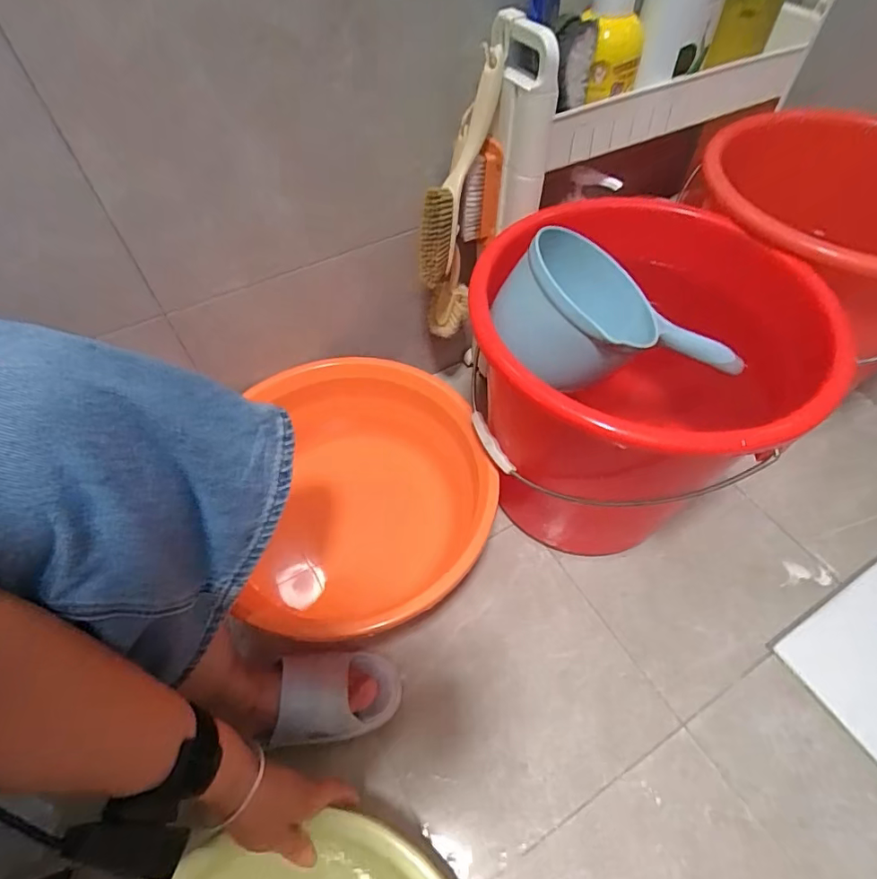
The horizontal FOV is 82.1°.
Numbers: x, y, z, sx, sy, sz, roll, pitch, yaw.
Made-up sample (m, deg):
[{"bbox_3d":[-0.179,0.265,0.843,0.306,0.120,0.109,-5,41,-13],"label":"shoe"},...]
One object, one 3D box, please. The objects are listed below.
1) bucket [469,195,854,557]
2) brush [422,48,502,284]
[{"bbox_3d":[0.204,-0.044,0.605,0.324,0.382,0.331,-1,55,1],"label":"bucket"},{"bbox_3d":[0.018,-0.289,0.565,0.038,0.240,0.060,33,31,20],"label":"brush"}]

